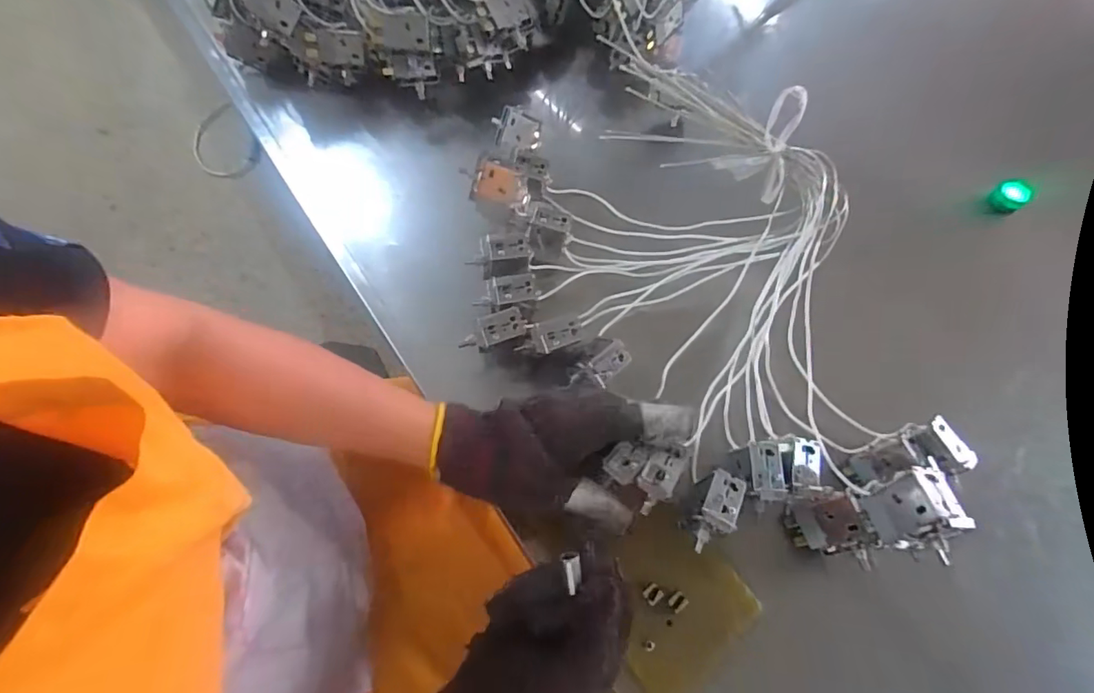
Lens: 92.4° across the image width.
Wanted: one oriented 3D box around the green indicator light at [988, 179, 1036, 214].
[{"bbox_3d":[0.492,-0.159,0.557,0.029,0.024,0.031,-39,71,-20],"label":"green indicator light"}]

